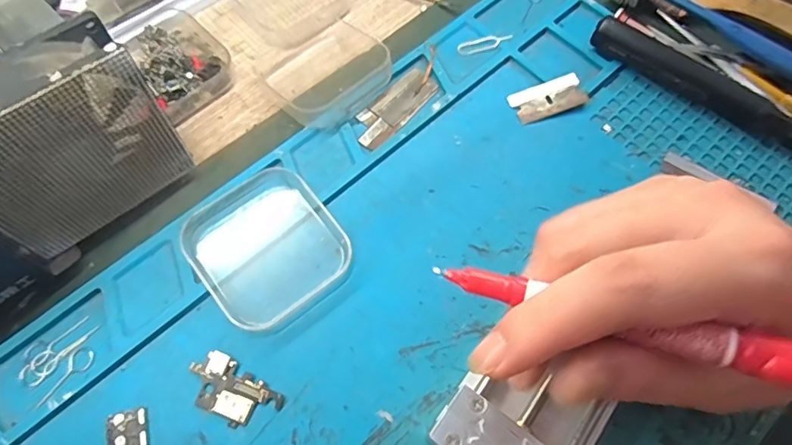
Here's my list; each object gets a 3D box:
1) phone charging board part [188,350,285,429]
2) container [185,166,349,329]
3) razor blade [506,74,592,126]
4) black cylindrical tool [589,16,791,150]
[{"bbox_3d":[-0.070,0.072,0.217,0.041,0.004,0.022,27,69,10],"label":"phone charging board part"},{"bbox_3d":[-0.059,0.011,0.237,0.065,0.015,0.062,-36,72,-16],"label":"container"},{"bbox_3d":[0.083,-0.068,0.280,0.039,0.004,0.020,-19,73,1],"label":"razor blade"},{"bbox_3d":[0.161,-0.073,0.274,0.120,0.019,0.016,36,70,13],"label":"black cylindrical tool"}]

